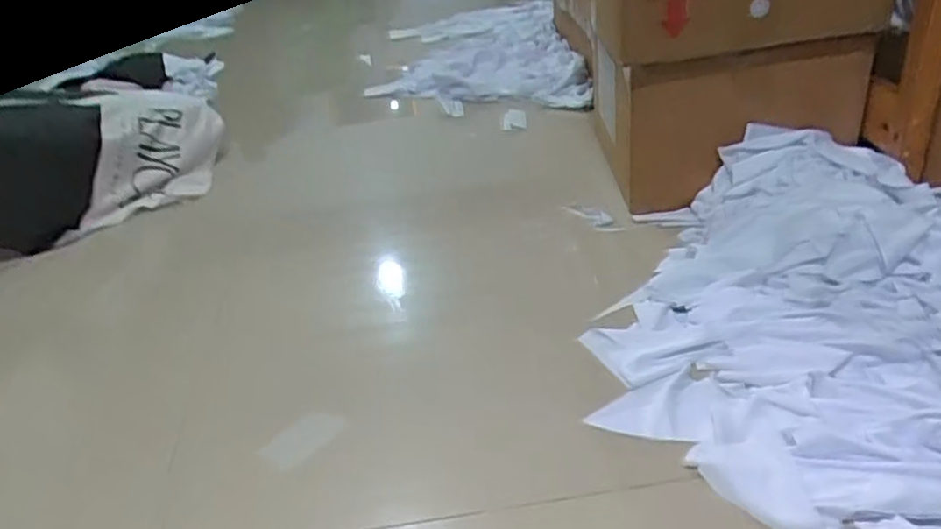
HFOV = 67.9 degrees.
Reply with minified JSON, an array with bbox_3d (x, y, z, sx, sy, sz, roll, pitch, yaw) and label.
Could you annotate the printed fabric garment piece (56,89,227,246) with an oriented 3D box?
[{"bbox_3d":[-0.614,-0.216,1.321,0.071,0.210,0.330,5,28,47],"label":"printed fabric garment piece"}]

